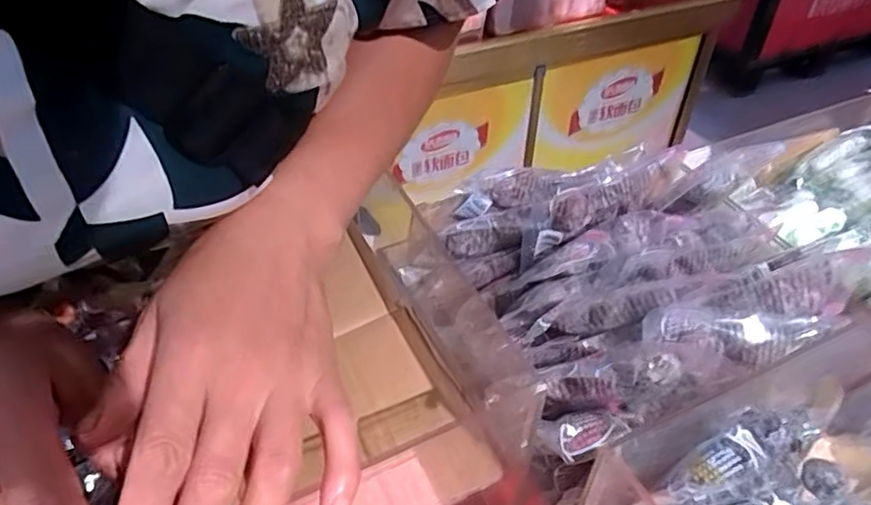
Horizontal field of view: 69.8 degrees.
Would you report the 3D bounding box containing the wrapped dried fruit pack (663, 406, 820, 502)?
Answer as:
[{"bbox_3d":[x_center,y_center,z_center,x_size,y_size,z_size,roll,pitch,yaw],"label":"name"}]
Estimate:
[{"bbox_3d":[0.140,0.095,0.296,0.075,0.031,0.028,-19,47,-21],"label":"wrapped dried fruit pack"}]

